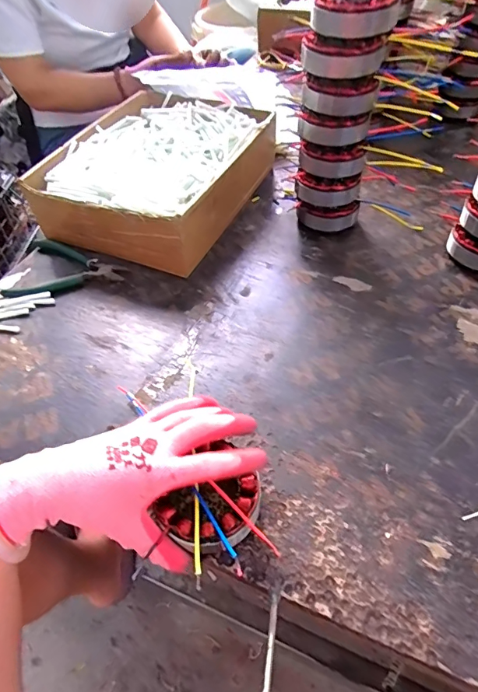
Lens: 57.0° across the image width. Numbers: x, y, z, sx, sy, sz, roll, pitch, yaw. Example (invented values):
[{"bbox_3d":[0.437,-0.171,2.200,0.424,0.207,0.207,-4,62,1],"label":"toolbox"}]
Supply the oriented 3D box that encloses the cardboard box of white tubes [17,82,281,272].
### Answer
[{"bbox_3d":[-0.111,-0.254,0.658,0.245,0.101,0.326,18,54,19],"label":"cardboard box of white tubes"}]

